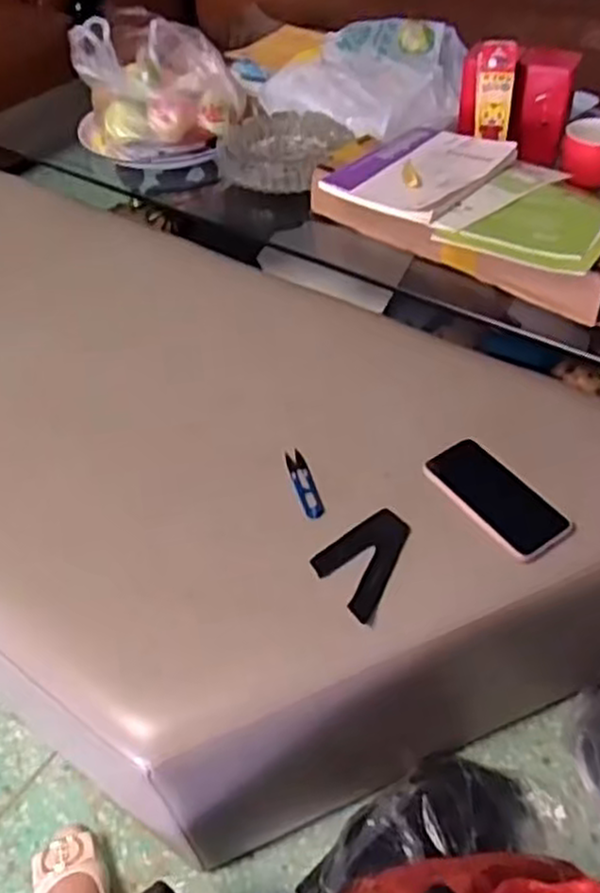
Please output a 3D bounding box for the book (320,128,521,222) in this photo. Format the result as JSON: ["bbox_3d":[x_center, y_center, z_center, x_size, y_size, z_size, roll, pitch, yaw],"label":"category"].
[{"bbox_3d":[0.179,-0.409,1.094,0.188,0.024,0.265,28,54,27],"label":"book"}]

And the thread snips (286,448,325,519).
[{"bbox_3d":[0.004,0.041,0.837,0.021,0.006,0.108,-13,47,-9],"label":"thread snips"}]

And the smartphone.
[{"bbox_3d":[0.208,0.054,0.805,0.076,0.013,0.156,-31,54,-22],"label":"smartphone"}]

